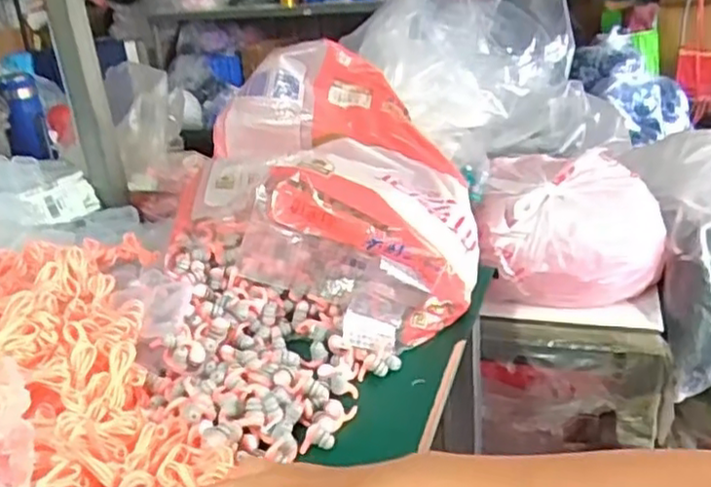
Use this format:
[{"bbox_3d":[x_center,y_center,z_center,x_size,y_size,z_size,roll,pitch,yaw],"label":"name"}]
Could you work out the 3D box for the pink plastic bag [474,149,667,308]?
[{"bbox_3d":[0.249,-0.023,0.790,0.198,0.122,0.182,4,26,19],"label":"pink plastic bag"}]

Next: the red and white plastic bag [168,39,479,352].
[{"bbox_3d":[-0.024,-0.056,0.650,0.277,0.193,0.232,8,27,27],"label":"red and white plastic bag"}]

